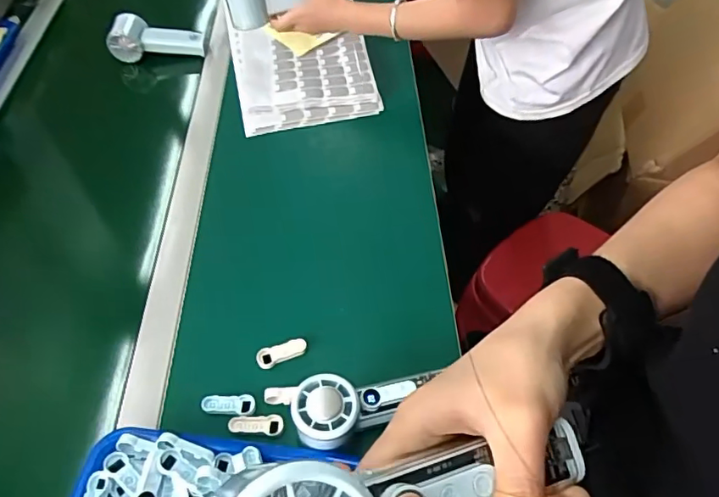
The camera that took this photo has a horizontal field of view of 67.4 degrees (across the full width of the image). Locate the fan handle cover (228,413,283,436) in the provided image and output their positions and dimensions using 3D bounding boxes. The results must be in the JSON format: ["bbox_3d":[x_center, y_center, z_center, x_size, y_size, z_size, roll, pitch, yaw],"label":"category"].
[{"bbox_3d":[-0.097,0.165,0.507,0.051,0.009,0.020,2,54,5],"label":"fan handle cover"}]

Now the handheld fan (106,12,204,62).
[{"bbox_3d":[-0.328,-0.339,0.867,0.141,0.055,0.044,2,54,5],"label":"handheld fan"}]

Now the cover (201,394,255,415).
[{"bbox_3d":[-0.126,0.150,0.520,0.051,0.010,0.019,2,54,6],"label":"cover"}]

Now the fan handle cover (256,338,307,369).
[{"bbox_3d":[-0.079,0.107,0.548,0.051,0.011,0.020,-11,53,-4],"label":"fan handle cover"}]

